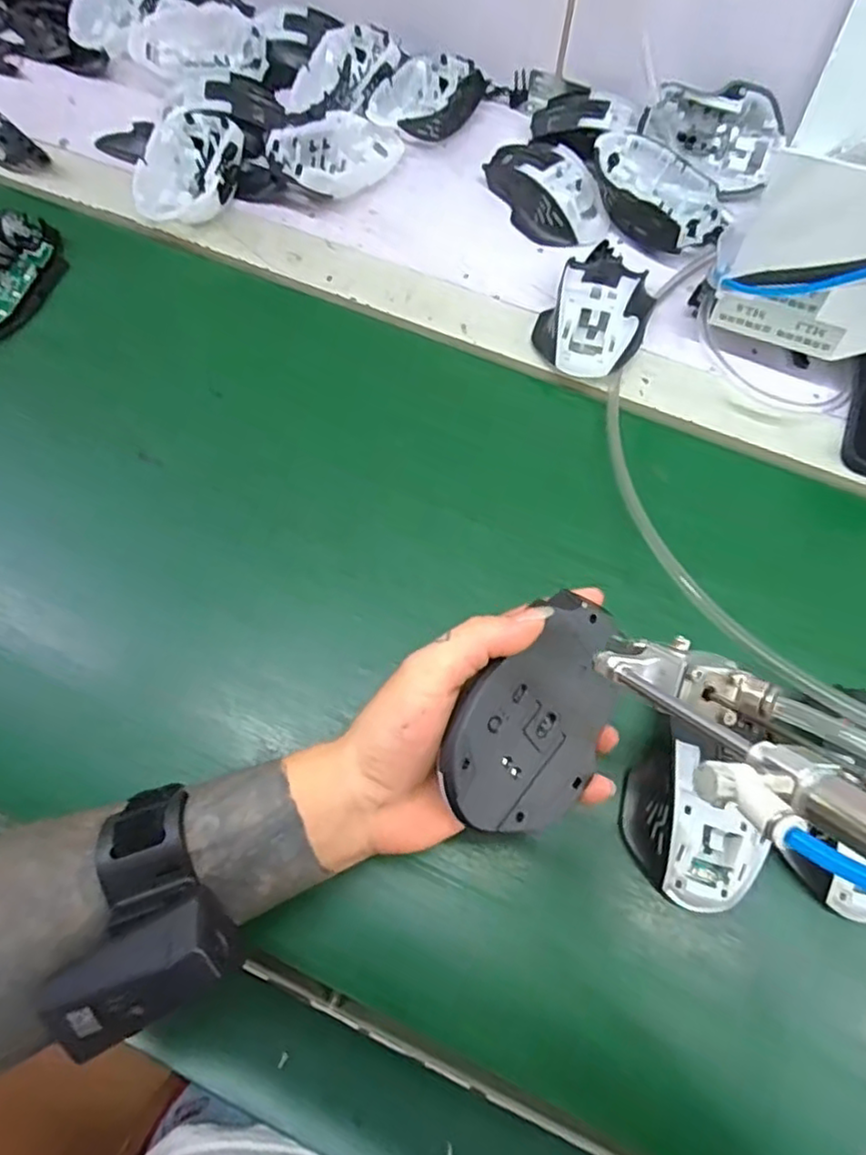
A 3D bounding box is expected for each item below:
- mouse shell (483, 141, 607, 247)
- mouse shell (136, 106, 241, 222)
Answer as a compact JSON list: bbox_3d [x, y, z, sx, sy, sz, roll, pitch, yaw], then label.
[{"bbox_3d":[0.093,-0.313,0.529,0.060,0.033,0.109,-31,72,-10],"label":"mouse shell"},{"bbox_3d":[-0.192,-0.323,0.525,0.069,0.032,0.124,5,70,3],"label":"mouse shell"}]

